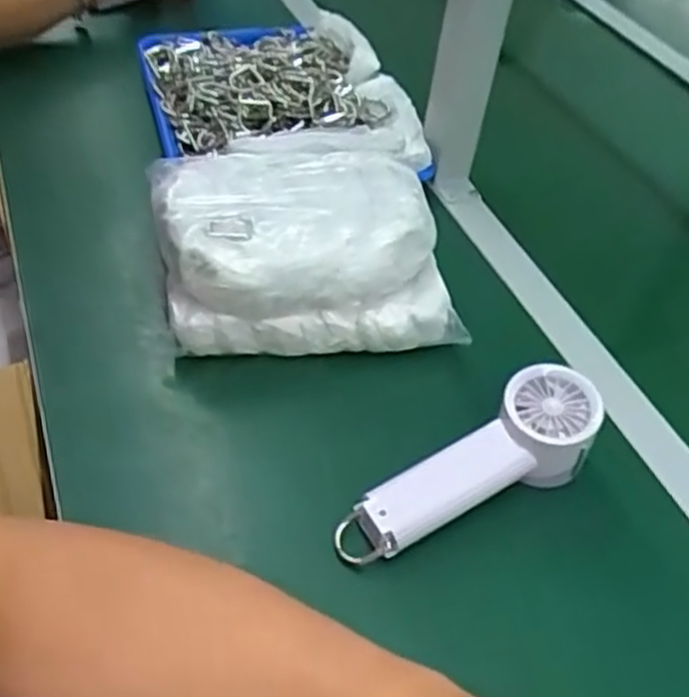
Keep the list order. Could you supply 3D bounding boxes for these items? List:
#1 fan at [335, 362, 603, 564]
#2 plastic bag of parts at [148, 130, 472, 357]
[{"bbox_3d":[0.084,0.086,0.499,0.197,0.059,0.062,-30,55,-11],"label":"fan"},{"bbox_3d":[-0.039,-0.097,0.609,0.214,0.082,0.229,-8,48,-13],"label":"plastic bag of parts"}]

